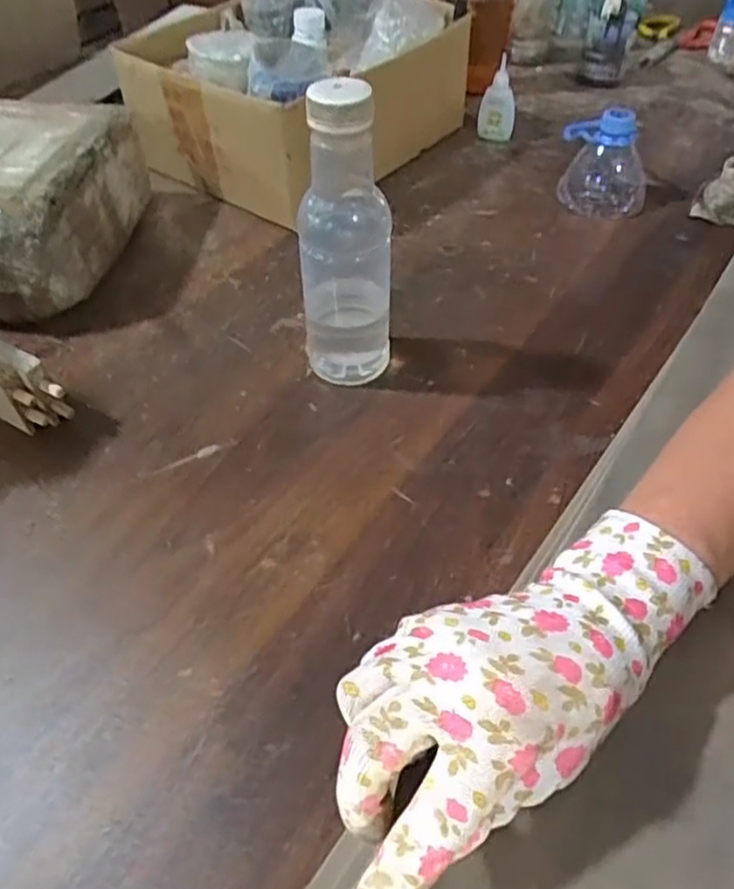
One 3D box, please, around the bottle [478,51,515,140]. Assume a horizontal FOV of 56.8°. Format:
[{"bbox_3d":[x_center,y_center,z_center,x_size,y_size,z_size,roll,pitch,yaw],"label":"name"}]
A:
[{"bbox_3d":[0.155,-0.405,0.795,0.041,0.096,0.031,7,50,7],"label":"bottle"}]

